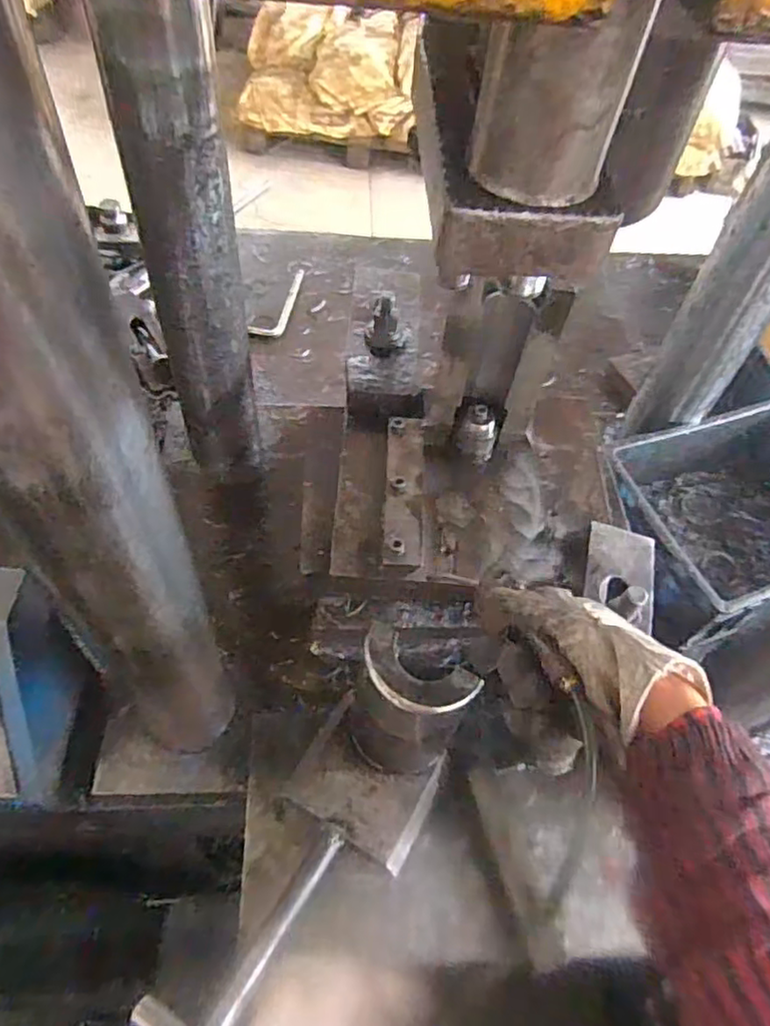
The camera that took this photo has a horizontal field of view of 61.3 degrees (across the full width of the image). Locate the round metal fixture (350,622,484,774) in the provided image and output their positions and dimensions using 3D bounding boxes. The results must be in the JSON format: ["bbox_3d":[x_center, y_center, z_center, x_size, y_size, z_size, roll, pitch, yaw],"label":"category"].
[{"bbox_3d":[0.018,0.205,0.667,0.119,0.212,0.077,24,56,11],"label":"round metal fixture"}]

